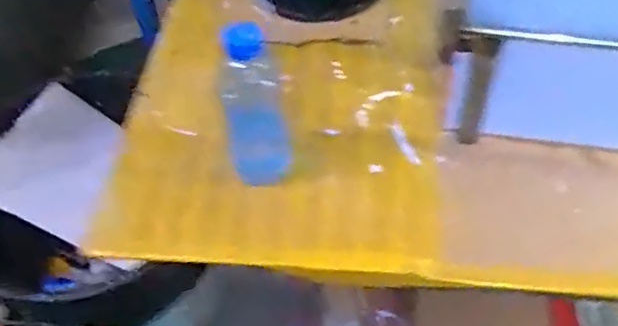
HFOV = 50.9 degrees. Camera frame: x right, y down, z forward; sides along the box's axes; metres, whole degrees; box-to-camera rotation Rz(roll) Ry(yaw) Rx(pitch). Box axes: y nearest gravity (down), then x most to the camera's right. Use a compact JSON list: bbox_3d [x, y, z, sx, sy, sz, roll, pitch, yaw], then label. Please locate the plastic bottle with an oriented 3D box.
[{"bbox_3d":[-0.068,-0.076,0.760,0.066,0.219,0.082,-15,54,-9],"label":"plastic bottle"}]

